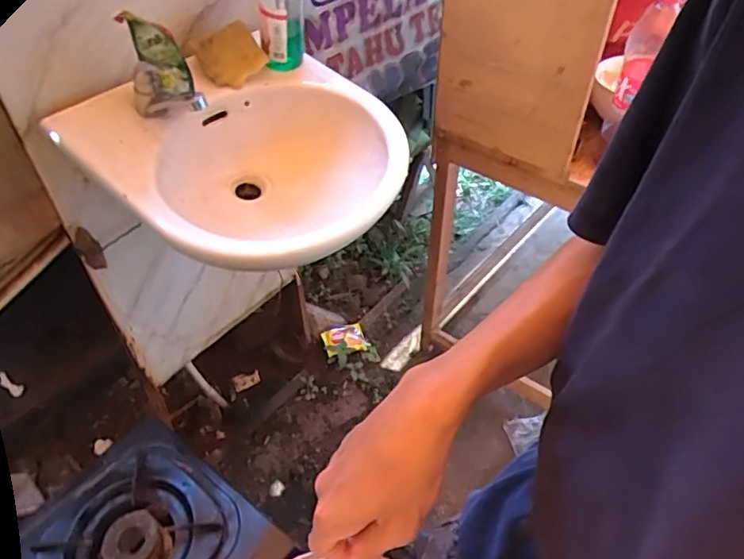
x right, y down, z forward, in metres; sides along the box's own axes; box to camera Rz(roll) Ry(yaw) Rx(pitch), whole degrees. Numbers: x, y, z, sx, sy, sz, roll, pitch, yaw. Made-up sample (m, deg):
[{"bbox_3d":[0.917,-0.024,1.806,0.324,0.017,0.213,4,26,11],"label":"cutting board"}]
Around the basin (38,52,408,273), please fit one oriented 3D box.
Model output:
[{"bbox_3d":[-0.163,-0.179,0.851,0.395,0.193,0.414,30,54,28],"label":"basin"}]

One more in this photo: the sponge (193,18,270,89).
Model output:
[{"bbox_3d":[-0.225,-0.356,0.887,0.095,0.082,0.030,-39,28,-3],"label":"sponge"}]

